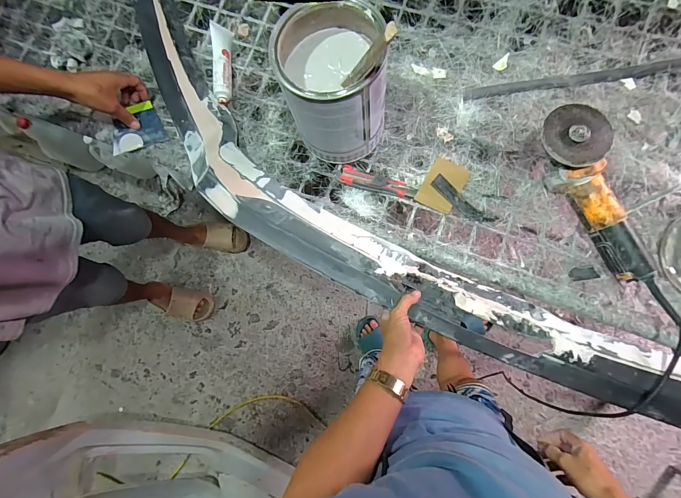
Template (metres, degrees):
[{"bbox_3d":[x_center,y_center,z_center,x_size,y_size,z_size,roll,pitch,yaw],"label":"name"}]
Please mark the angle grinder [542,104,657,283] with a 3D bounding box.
[{"bbox_3d":[0.415,-0.090,0.526,0.098,0.076,0.289,-28,82,2],"label":"angle grinder"}]

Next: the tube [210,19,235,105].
[{"bbox_3d":[-0.243,-0.383,0.678,0.033,0.035,0.176,-4,84,5],"label":"tube"}]

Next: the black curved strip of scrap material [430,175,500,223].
[{"bbox_3d":[0.220,-0.084,0.590,0.126,0.015,0.029,41,89,8],"label":"black curved strip of scrap material"}]

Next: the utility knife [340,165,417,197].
[{"bbox_3d":[0.070,-0.124,0.612,0.143,0.017,0.039,17,86,7],"label":"utility knife"}]

